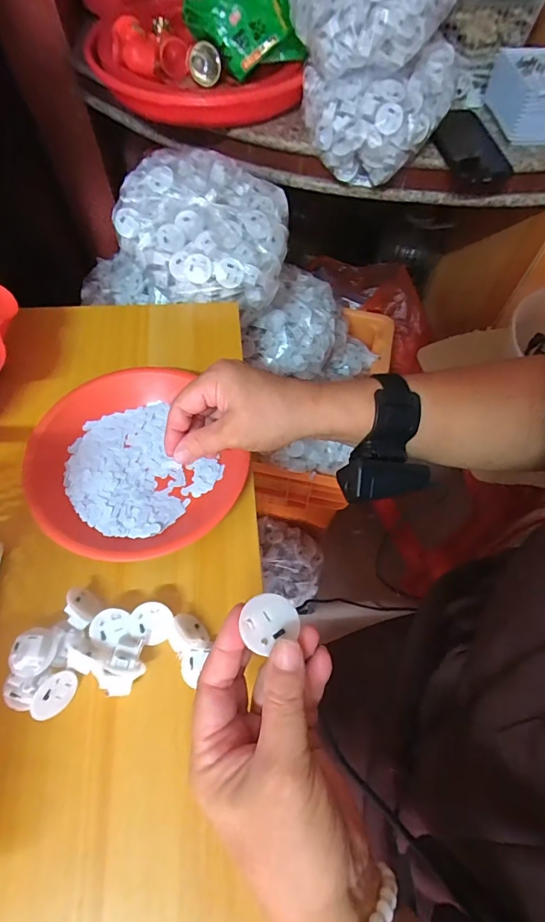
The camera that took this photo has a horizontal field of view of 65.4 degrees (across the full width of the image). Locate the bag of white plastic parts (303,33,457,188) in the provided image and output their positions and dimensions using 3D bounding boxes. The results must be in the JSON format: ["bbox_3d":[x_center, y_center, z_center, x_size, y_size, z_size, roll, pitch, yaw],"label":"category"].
[{"bbox_3d":[0.138,-0.440,0.549,0.183,0.116,0.103,-2,62,-3],"label":"bag of white plastic parts"}]

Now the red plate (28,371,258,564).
[{"bbox_3d":[-0.130,-0.001,0.391,0.172,0.024,0.179,1,62,-2],"label":"red plate"}]

